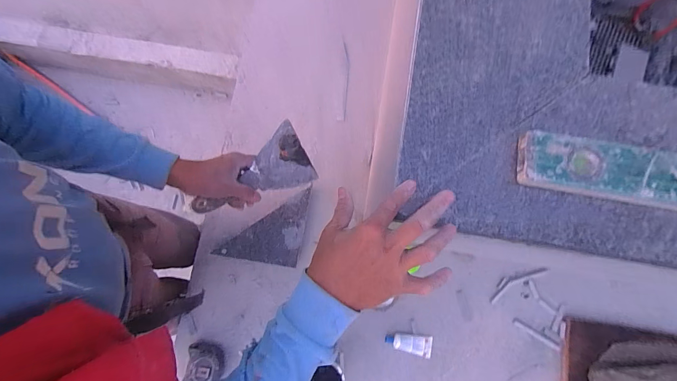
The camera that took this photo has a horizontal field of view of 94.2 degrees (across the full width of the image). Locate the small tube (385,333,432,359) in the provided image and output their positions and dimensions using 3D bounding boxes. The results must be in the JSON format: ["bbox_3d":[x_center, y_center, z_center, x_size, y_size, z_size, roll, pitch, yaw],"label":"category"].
[{"bbox_3d":[0.165,0.358,0.729,0.108,0.022,0.046,9,80,1],"label":"small tube"}]

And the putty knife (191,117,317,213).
[{"bbox_3d":[-0.143,-0.024,0.509,0.193,0.023,0.099,-27,81,-5],"label":"putty knife"}]

